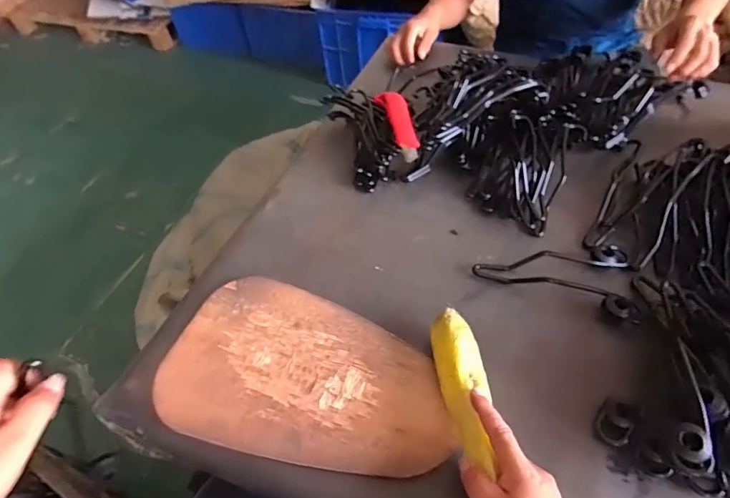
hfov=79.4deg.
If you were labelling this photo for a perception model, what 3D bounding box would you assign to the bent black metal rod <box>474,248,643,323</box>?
[{"bbox_3d":[0.262,0.024,0.589,0.207,0.028,0.101,18,56,18],"label":"bent black metal rod"}]

